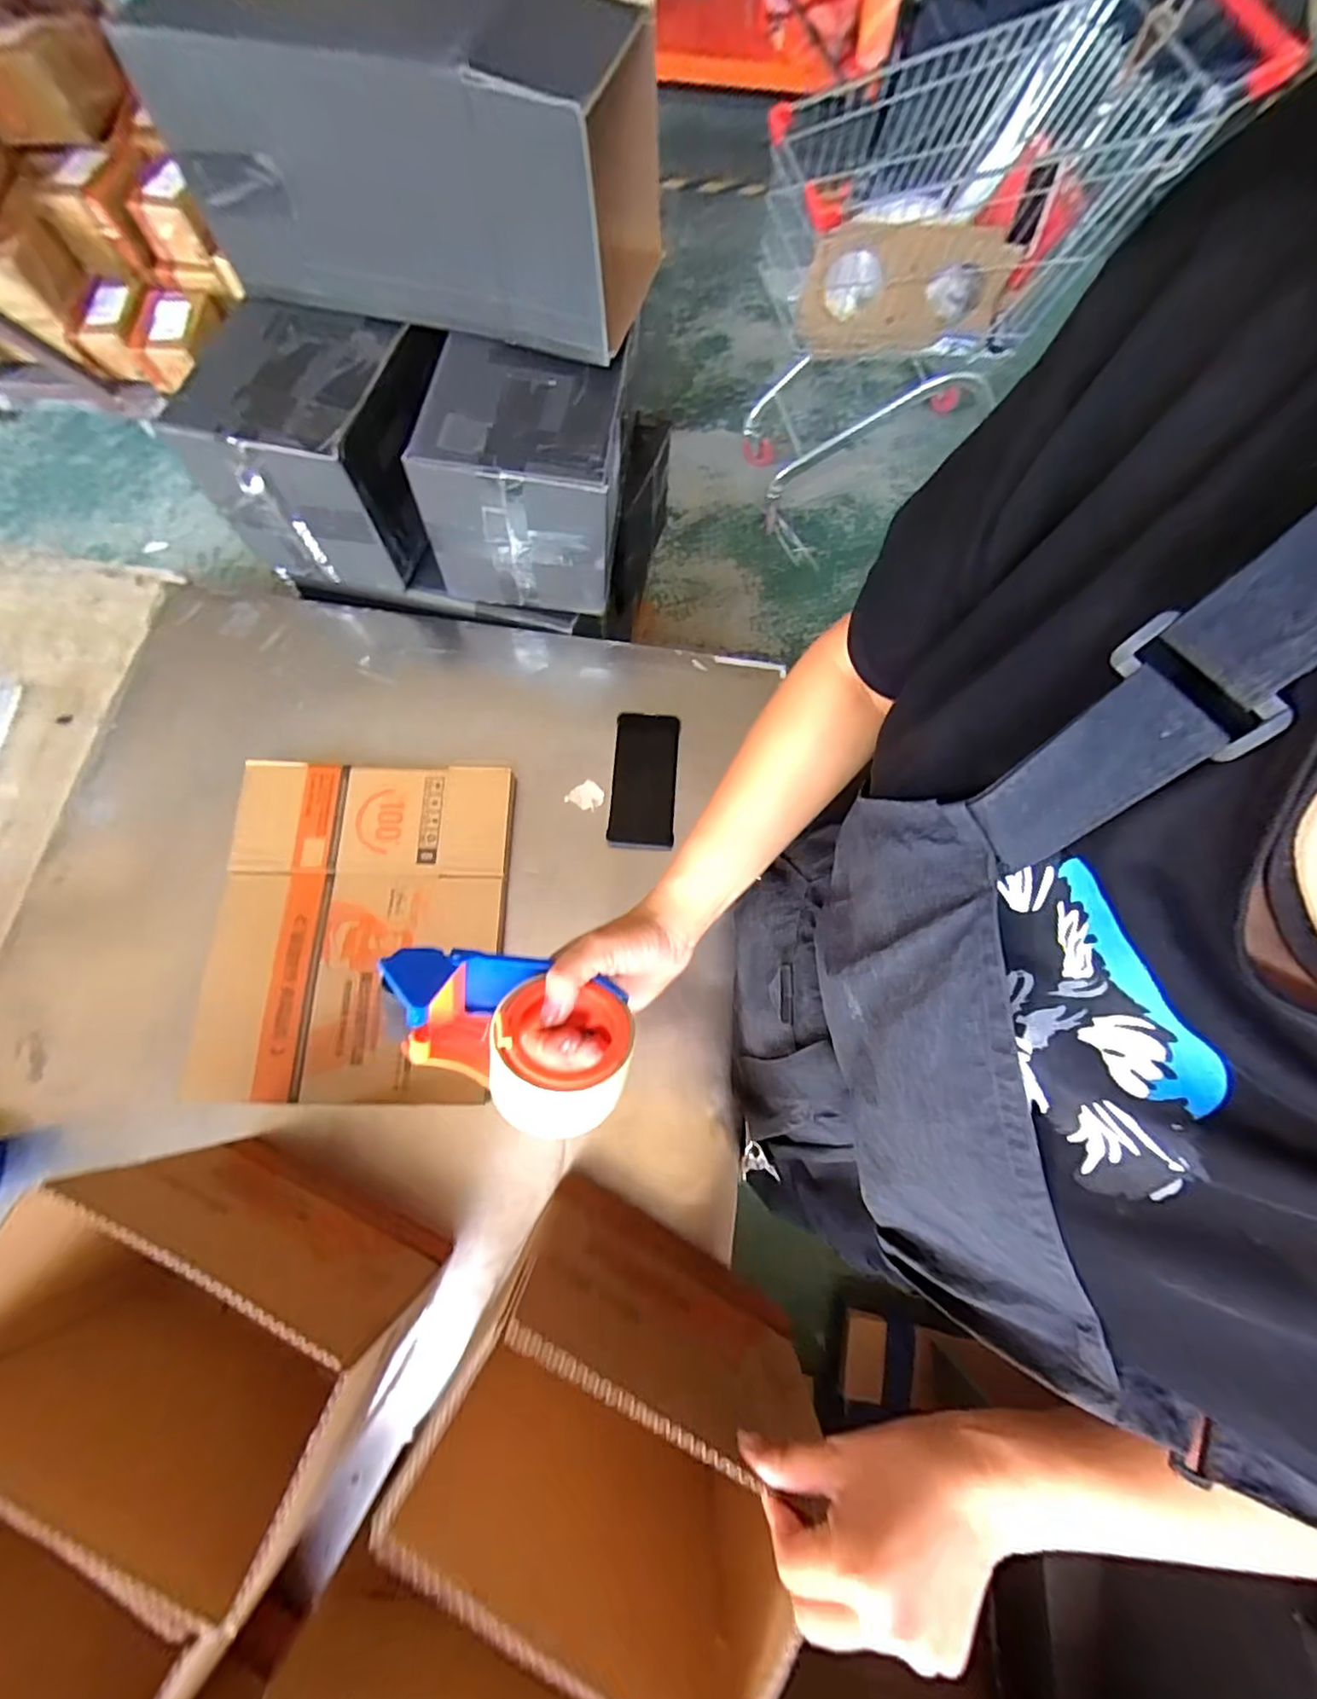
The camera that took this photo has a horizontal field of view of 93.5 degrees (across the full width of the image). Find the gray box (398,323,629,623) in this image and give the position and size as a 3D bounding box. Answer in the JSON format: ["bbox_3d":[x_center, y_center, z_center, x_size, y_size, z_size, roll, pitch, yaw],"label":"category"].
[{"bbox_3d":[-0.143,-0.420,0.700,0.202,0.179,0.186,7,73,1],"label":"gray box"}]

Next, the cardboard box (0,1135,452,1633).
[{"bbox_3d":[-0.311,0.342,0.455,0.230,0.211,0.136,25,74,7],"label":"cardboard box"}]

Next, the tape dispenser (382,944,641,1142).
[{"bbox_3d":[-0.090,0.108,0.377,0.149,0.071,0.083,21,74,6],"label":"tape dispenser"}]

